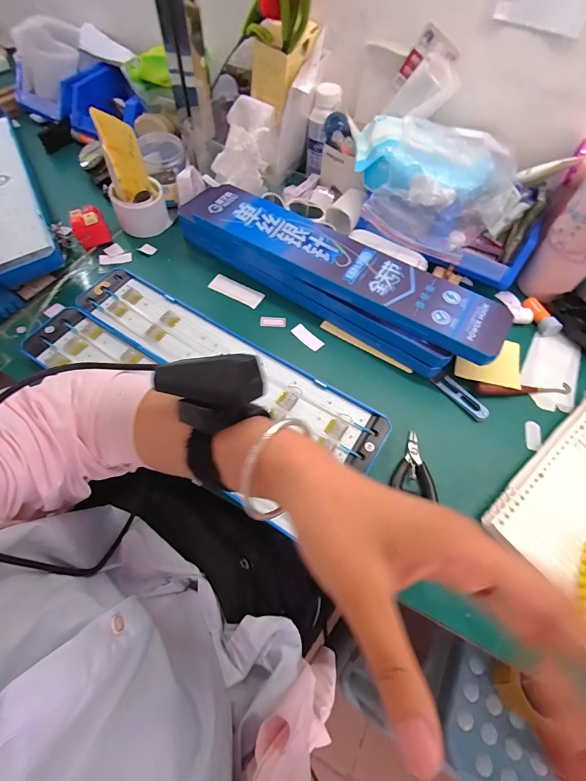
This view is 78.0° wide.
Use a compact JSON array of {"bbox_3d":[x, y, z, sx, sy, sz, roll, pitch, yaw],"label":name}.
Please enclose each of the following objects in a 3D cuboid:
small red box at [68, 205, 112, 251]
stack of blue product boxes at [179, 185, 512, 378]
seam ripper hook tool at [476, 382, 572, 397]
[{"bbox_3d":[-0.324,-0.260,0.576,0.049,0.041,0.048,-22,66,-14],"label":"small red box"},{"bbox_3d":[0.039,-0.172,0.515,0.489,0.075,0.104,31,65,13],"label":"stack of blue product boxes"},{"bbox_3d":[0.298,-0.002,0.466,0.131,0.017,0.015,-4,63,-5],"label":"seam ripper hook tool"}]

